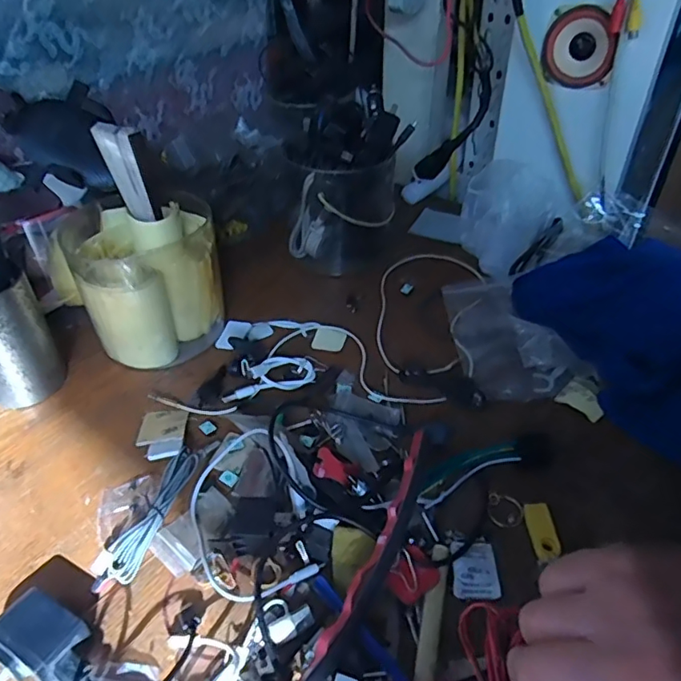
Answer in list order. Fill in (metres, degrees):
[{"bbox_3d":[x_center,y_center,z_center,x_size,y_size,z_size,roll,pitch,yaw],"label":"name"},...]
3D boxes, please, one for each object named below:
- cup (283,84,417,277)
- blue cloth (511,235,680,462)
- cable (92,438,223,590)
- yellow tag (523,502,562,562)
[{"bbox_3d":[0.004,-0.187,0.627,0.133,0.147,0.156,-5,42,-3],"label":"cup"},{"bbox_3d":[0.310,-0.015,0.487,0.236,0.057,0.244,-21,45,-20],"label":"blue cloth"},{"bbox_3d":[-0.129,0.117,0.386,0.021,0.016,0.126,12,44,14],"label":"cable"},{"bbox_3d":[0.138,0.130,0.369,0.017,0.004,0.039,-20,42,16],"label":"yellow tag"}]

